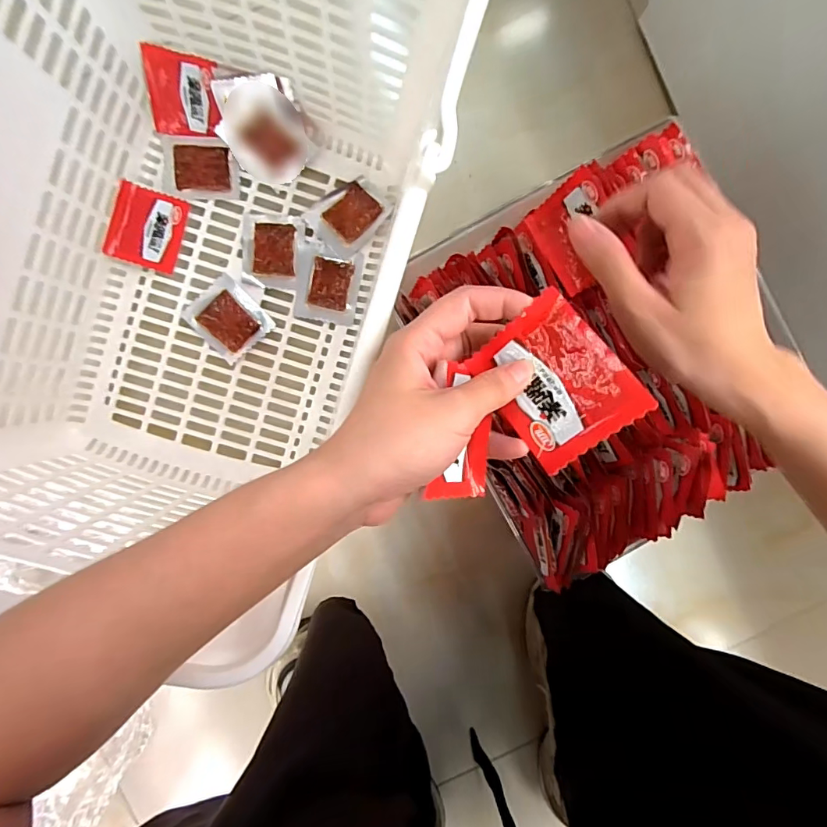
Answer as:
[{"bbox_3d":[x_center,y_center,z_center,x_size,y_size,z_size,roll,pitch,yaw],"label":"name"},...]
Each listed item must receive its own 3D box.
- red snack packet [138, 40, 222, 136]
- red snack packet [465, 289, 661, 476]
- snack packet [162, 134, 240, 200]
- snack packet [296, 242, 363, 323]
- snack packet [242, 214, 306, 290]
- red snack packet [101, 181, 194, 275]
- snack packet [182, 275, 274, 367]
[{"bbox_3d":[-0.204,-0.283,0.424,0.058,0.065,0.011,1,52,-15],"label":"red snack packet"},{"bbox_3d":[0.069,-0.015,0.233,0.059,0.006,0.072,-41,77,29],"label":"red snack packet"},{"bbox_3d":[-0.203,-0.234,0.446,0.071,0.014,0.053,4,92,-5],"label":"snack packet"},{"bbox_3d":[-0.084,-0.126,0.459,0.059,0.014,0.070,10,91,-5],"label":"snack packet"},{"bbox_3d":[-0.136,-0.157,0.457,0.057,0.008,0.069,1,92,-5],"label":"snack packet"},{"bbox_3d":[-0.247,-0.172,0.442,0.058,0.006,0.068,14,91,-25],"label":"red snack packet"},{"bbox_3d":[-0.179,-0.091,0.456,0.061,0.009,0.069,-42,95,-3],"label":"snack packet"}]

